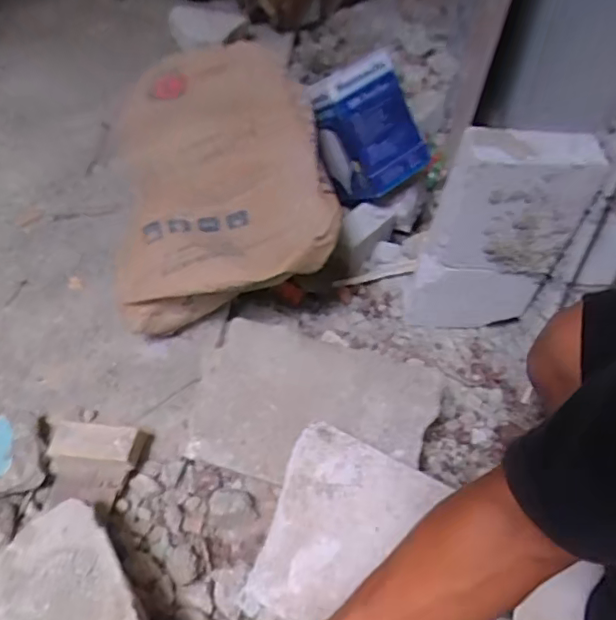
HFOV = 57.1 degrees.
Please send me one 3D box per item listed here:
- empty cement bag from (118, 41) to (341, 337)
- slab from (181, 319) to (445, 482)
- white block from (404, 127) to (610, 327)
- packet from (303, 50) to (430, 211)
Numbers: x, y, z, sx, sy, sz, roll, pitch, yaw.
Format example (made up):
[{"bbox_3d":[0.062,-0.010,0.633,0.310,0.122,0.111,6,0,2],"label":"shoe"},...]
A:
[{"bbox_3d":[-0.164,-0.239,1.015,0.362,0.218,0.567,-5,48,-6],"label":"empty cement bag"},{"bbox_3d":[0.006,0.133,0.749,0.302,0.024,0.197,14,73,8],"label":"slab"},{"bbox_3d":[0.284,-0.094,0.866,0.212,0.362,0.063,-2,48,-3],"label":"white block"},{"bbox_3d":[0.112,-0.340,1.071,0.205,0.236,0.065,-29,26,-1],"label":"packet"}]

